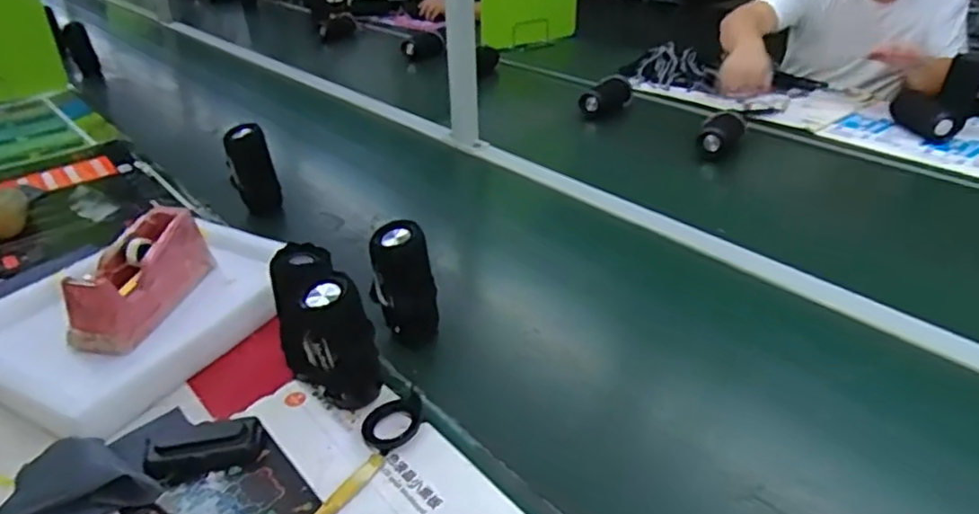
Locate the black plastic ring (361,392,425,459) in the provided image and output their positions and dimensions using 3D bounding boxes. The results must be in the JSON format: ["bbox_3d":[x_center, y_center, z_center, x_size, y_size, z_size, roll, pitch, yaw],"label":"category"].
[{"bbox_3d":[-0.096,0.165,0.670,0.066,0.008,0.053,-34,47,-21],"label":"black plastic ring"}]

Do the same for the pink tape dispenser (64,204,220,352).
[{"bbox_3d":[-0.433,0.025,0.827,0.091,0.092,0.192,0,30,2],"label":"pink tape dispenser"}]

